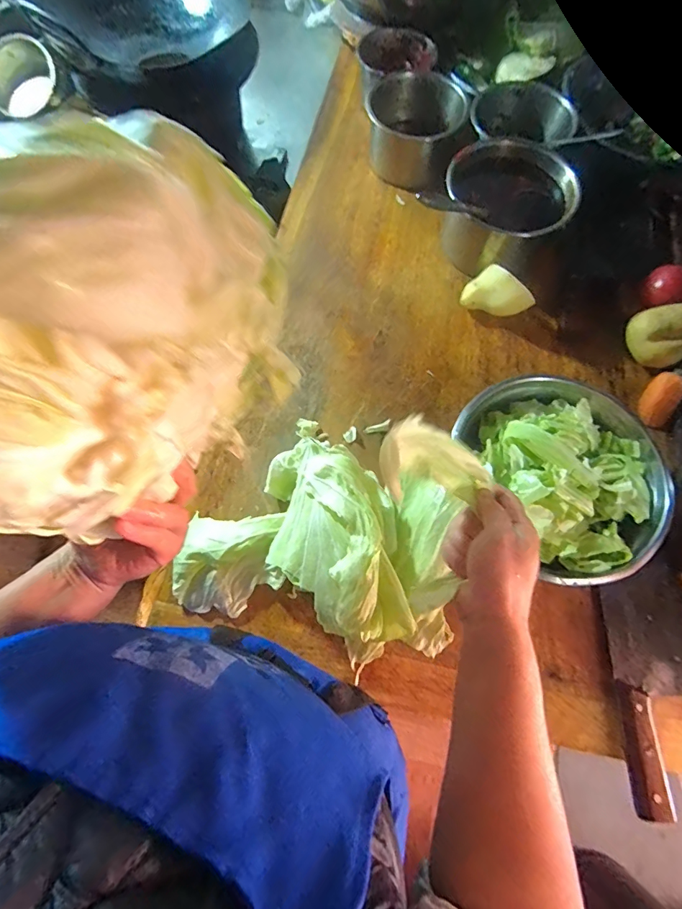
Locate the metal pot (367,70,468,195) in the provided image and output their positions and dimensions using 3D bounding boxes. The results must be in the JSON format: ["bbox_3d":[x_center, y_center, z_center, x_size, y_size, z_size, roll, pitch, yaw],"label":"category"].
[{"bbox_3d":[0.117,-0.516,0.679,0.140,0.100,0.142,0,71,-1],"label":"metal pot"}]

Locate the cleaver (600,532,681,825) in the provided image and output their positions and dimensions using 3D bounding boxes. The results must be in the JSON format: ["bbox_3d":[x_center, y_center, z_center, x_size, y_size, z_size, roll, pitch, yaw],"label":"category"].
[{"bbox_3d":[0.345,0.228,0.459,0.099,0.031,0.263,5,71,1],"label":"cleaver"}]

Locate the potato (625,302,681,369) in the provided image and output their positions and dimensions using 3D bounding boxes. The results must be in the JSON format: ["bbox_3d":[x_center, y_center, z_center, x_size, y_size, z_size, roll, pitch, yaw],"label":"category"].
[{"bbox_3d":[0.426,-0.156,0.574,0.077,0.069,0.077,-33,75,-11],"label":"potato"}]

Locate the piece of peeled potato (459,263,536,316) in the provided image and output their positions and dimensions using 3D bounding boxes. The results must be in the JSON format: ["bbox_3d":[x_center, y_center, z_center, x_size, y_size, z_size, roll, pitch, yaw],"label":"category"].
[{"bbox_3d":[0.220,-0.227,0.592,0.090,0.062,0.043,22,72,7],"label":"piece of peeled potato"}]

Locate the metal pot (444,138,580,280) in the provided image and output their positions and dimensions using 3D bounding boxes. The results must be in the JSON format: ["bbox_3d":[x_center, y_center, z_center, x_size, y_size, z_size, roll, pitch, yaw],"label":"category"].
[{"bbox_3d":[0.230,-0.343,0.610,0.160,0.109,0.150,0,71,-1],"label":"metal pot"}]

